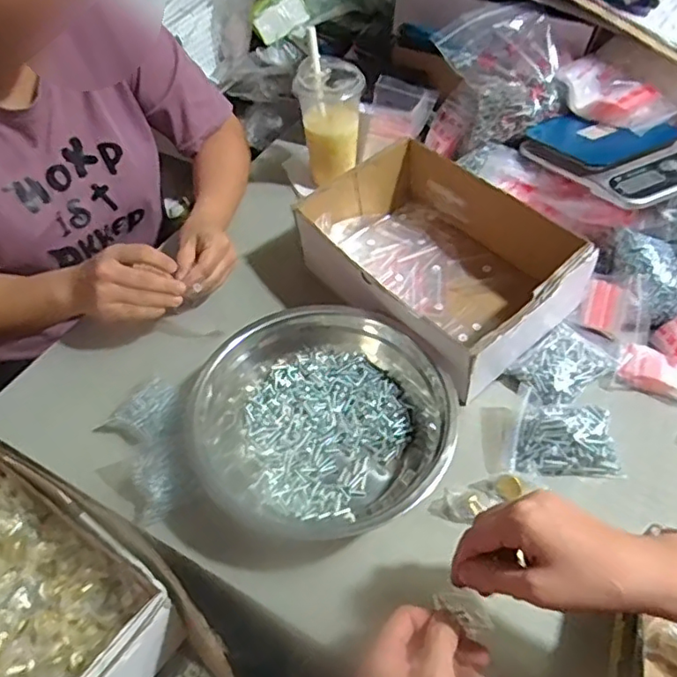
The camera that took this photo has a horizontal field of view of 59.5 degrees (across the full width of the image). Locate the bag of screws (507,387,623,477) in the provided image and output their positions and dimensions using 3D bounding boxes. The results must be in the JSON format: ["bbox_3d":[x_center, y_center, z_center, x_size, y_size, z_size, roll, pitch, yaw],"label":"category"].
[{"bbox_3d":[0.225,0.101,0.581,0.107,0.035,0.082,15,54,15],"label":"bag of screws"}]

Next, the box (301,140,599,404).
[{"bbox_3d":[0.107,-0.093,0.695,0.211,0.104,0.299,-38,59,-24],"label":"box"}]

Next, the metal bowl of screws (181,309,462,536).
[{"bbox_3d":[-0.019,0.070,0.596,0.269,0.066,0.241,4,52,6],"label":"metal bowl of screws"}]

